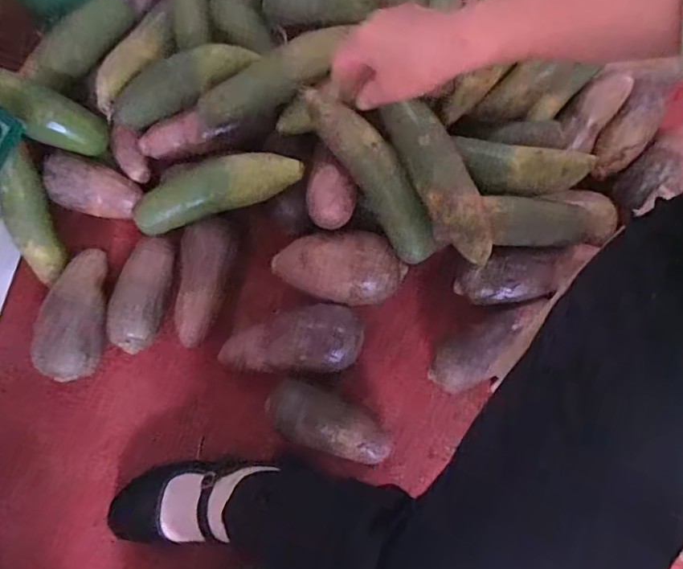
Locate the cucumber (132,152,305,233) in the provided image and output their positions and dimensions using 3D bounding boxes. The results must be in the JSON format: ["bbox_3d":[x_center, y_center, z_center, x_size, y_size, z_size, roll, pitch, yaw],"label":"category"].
[{"bbox_3d":[-0.149,-0.112,0.642,0.201,0.066,0.052,-14,75,-4],"label":"cucumber"}]

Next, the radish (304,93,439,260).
[{"bbox_3d":[0.038,-0.135,0.618,0.050,0.045,0.231,-35,88,-9],"label":"radish"}]

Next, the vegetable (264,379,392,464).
[{"bbox_3d":[-0.015,0.166,0.633,0.152,0.054,0.066,21,76,5],"label":"vegetable"}]

